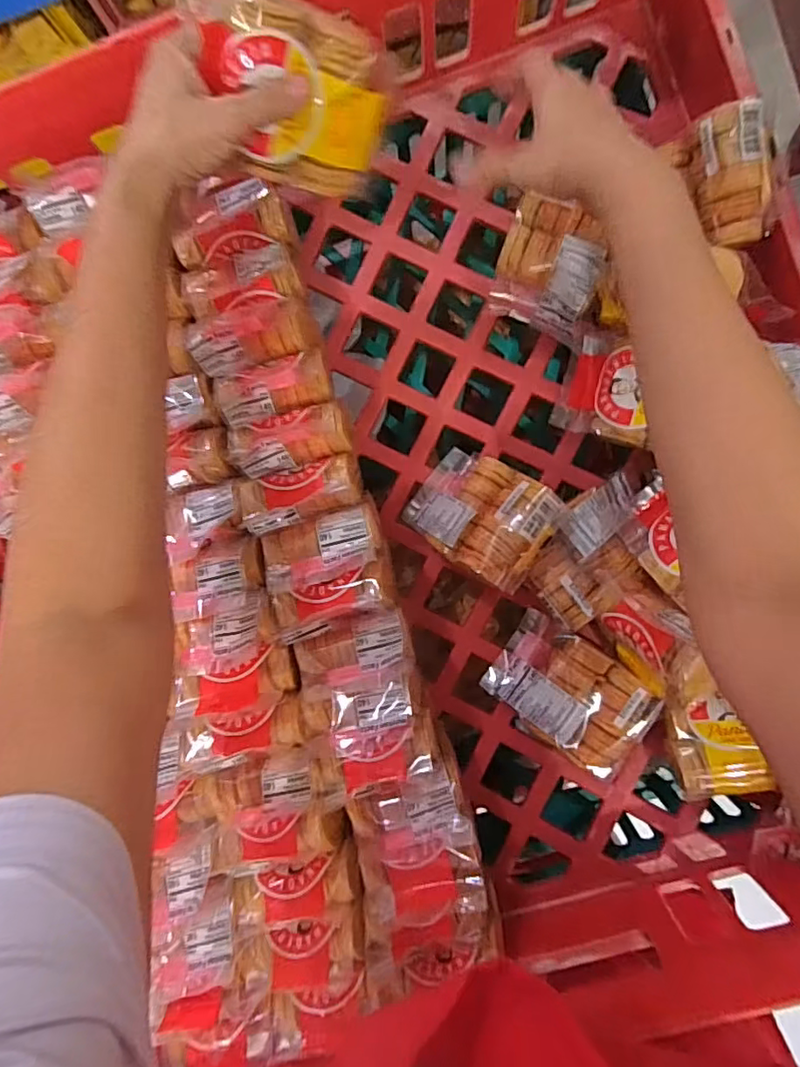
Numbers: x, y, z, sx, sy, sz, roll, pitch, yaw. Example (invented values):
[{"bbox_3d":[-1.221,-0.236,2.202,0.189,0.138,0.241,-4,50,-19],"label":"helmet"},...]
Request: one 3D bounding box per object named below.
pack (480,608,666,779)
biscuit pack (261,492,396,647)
[{"bbox_3d":[0.138,0.130,0.459,0.120,0.039,0.083,33,92,5],"label":"pack"},{"bbox_3d":[-0.054,0.028,0.421,0.091,0.040,0.088,-17,88,5],"label":"biscuit pack"}]

